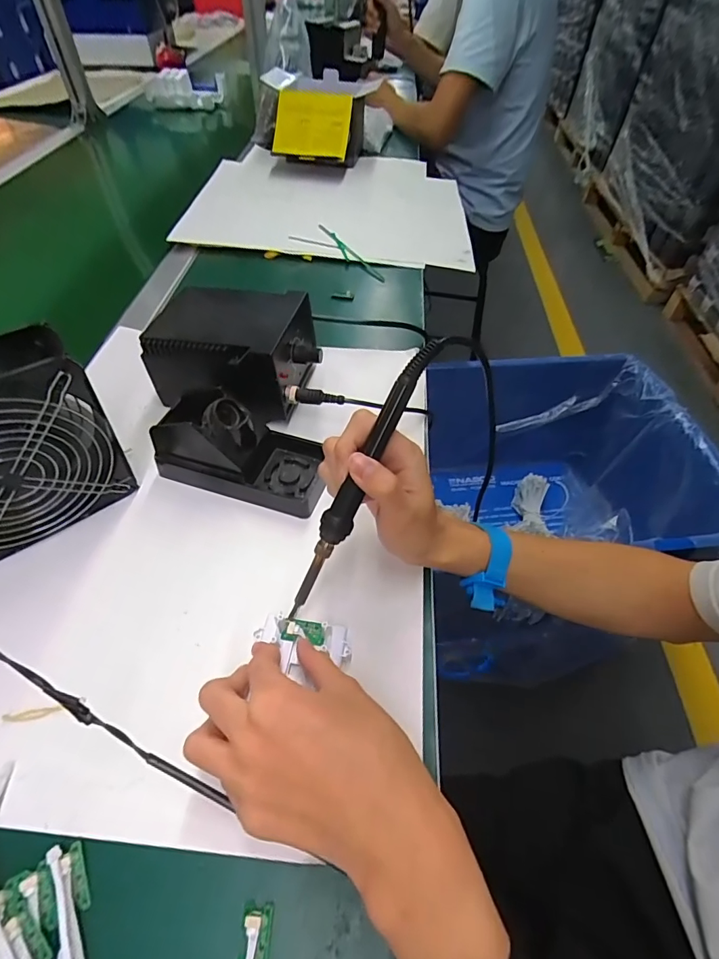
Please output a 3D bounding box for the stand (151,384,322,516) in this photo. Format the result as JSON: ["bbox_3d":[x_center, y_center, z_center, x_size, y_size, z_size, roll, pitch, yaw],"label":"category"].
[{"bbox_3d":[-0.108,-0.032,0.416,0.161,0.075,0.075,15,51,8],"label":"stand"}]

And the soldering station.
[{"bbox_3d":[-0.122,-0.134,0.475,0.154,0.093,0.114,13,51,6],"label":"soldering station"}]

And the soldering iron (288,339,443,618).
[{"bbox_3d":[-0.002,0.006,0.303,0.019,0.209,0.020,33,18,21],"label":"soldering iron"}]

